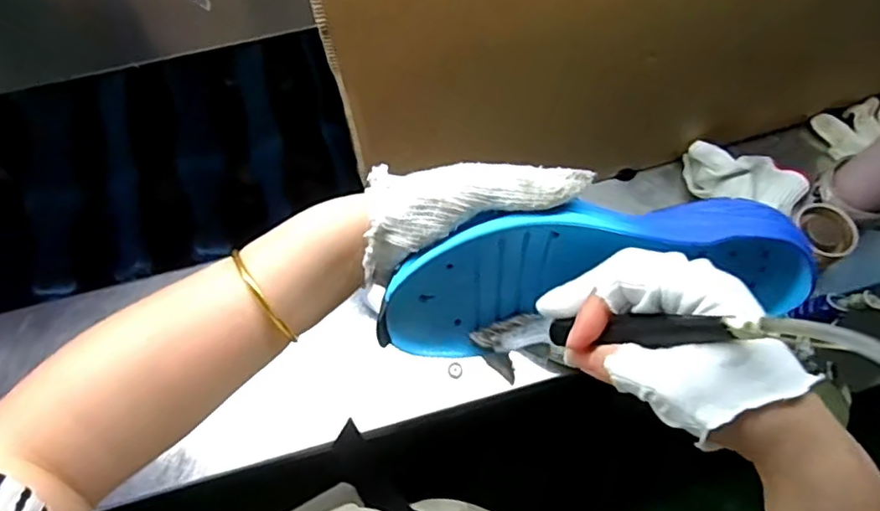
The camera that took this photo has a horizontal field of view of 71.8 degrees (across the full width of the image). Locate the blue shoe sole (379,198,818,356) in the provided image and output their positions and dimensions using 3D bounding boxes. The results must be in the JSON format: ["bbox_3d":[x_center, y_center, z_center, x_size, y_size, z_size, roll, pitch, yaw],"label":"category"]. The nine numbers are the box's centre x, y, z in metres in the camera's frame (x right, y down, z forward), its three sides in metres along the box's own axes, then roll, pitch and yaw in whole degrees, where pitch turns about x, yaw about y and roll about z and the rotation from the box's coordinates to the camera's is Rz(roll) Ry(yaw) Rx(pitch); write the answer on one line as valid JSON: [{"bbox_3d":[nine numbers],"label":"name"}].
[{"bbox_3d":[0.089,0.007,0.357,0.242,0.087,0.045,-5,33,-8],"label":"blue shoe sole"}]

